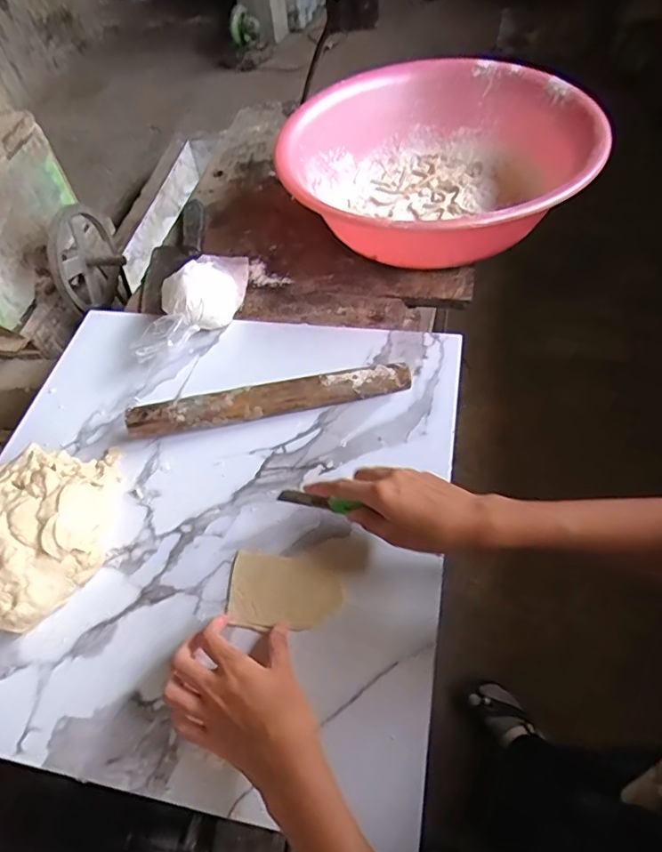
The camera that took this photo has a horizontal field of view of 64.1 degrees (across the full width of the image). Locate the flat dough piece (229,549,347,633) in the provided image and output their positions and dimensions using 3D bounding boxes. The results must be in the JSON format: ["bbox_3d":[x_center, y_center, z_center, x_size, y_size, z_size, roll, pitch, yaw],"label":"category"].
[{"bbox_3d":[-0.041,0.150,0.477,0.101,0.006,0.065,5,55,6],"label":"flat dough piece"}]

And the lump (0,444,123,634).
[{"bbox_3d":[-0.273,0.094,0.500,0.116,0.070,0.172,-13,56,-2],"label":"lump"}]

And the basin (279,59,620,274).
[{"bbox_3d":[0.142,-0.345,0.739,0.394,0.153,0.394,-3,53,4],"label":"basin"}]

